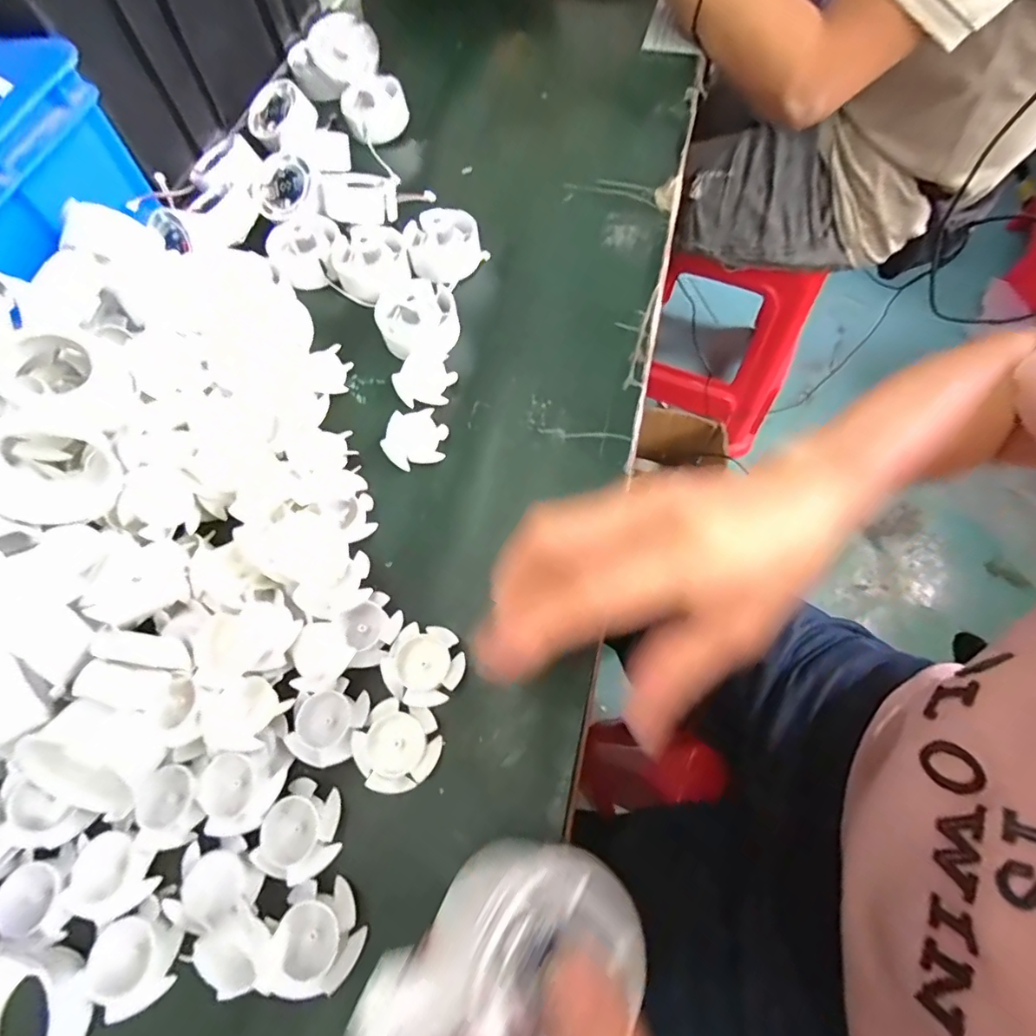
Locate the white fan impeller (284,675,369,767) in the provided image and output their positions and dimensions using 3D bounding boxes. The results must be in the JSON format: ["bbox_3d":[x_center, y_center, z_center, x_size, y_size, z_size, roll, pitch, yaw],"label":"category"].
[{"bbox_3d":[-0.094,0.103,0.260,0.036,0.015,0.039,0,65,1],"label":"white fan impeller"}]

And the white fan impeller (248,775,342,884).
[{"bbox_3d":[-0.101,0.144,0.238,0.036,0.012,0.039,0,65,1],"label":"white fan impeller"}]

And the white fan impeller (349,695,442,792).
[{"bbox_3d":[-0.059,0.111,0.251,0.040,0.011,0.040,0,65,1],"label":"white fan impeller"}]

